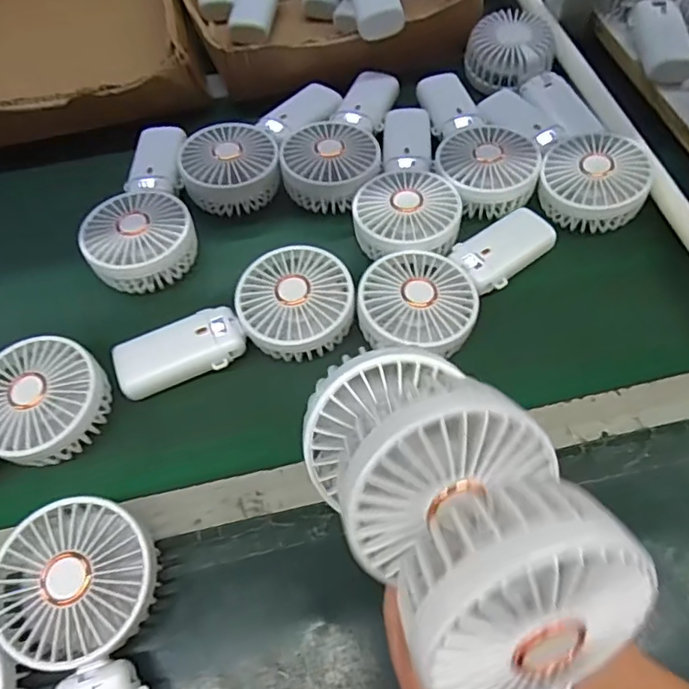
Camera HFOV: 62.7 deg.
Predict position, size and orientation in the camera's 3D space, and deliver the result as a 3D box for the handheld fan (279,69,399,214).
[{"bbox_3d":[-0.001,-0.200,0.533,0.085,0.038,0.179,8,57,10],"label":"handheld fan"}]

